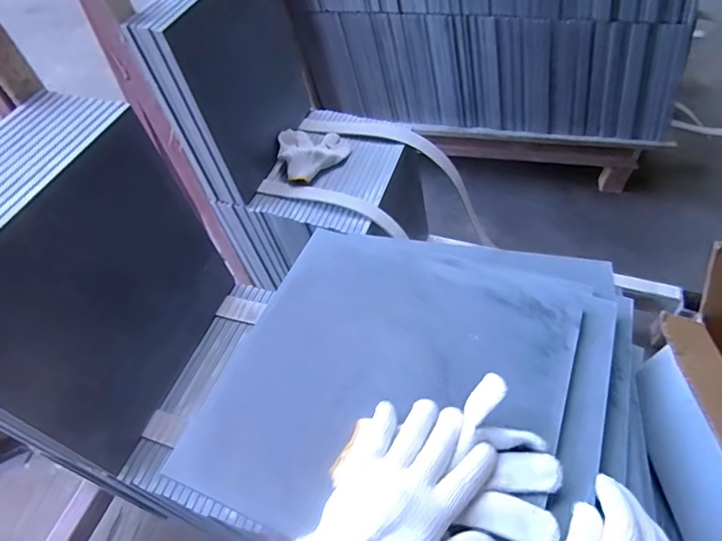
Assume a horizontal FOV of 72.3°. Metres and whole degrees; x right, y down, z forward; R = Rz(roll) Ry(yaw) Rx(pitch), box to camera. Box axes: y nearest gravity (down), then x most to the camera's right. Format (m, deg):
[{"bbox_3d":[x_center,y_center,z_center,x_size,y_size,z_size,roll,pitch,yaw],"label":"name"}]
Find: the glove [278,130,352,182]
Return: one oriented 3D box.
[{"bbox_3d":[-0.085,-0.218,0.892,0.126,0.041,0.150,-3,53,2],"label":"glove"}]

